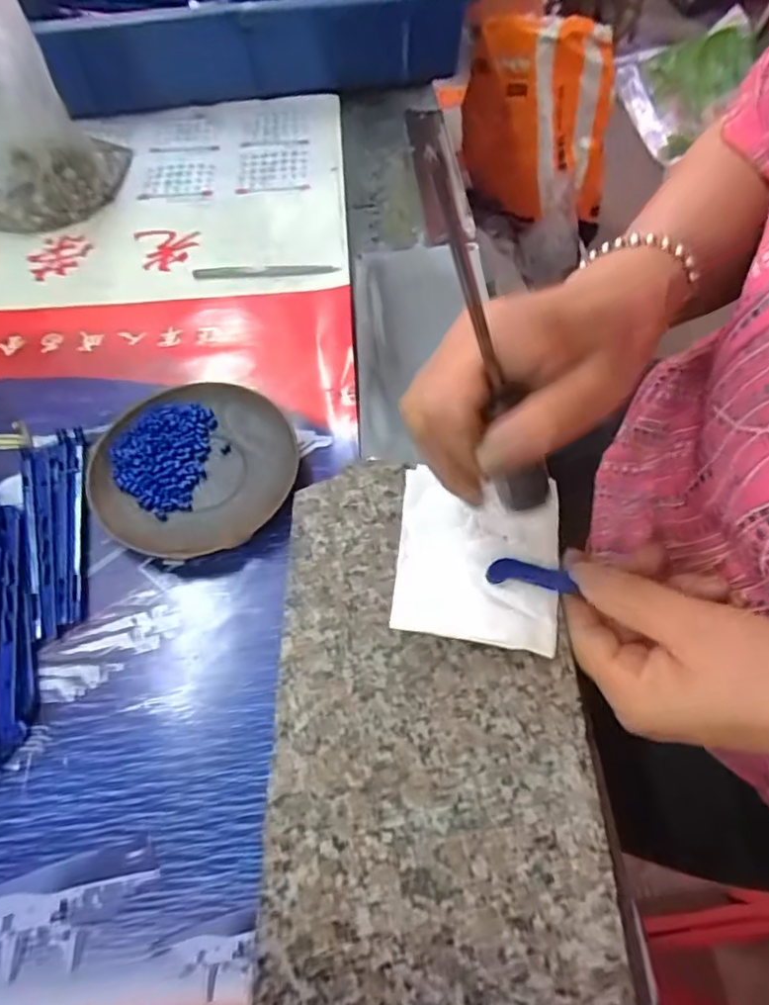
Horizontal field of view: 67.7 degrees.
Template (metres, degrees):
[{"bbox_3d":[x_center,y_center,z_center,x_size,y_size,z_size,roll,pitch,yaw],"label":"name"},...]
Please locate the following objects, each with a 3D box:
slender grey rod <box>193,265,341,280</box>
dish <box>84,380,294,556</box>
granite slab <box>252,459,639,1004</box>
[{"bbox_3d":[-0.089,-0.174,0.430,0.106,0.004,0.012,-2,59,0],"label":"slender grey rod"},{"bbox_3d":[-0.109,-0.020,0.331,0.112,0.017,0.112,-1,59,1],"label":"dish"},{"bbox_3d":[0.019,0.090,0.260,0.130,0.025,0.233,-2,59,0],"label":"granite slab"}]

